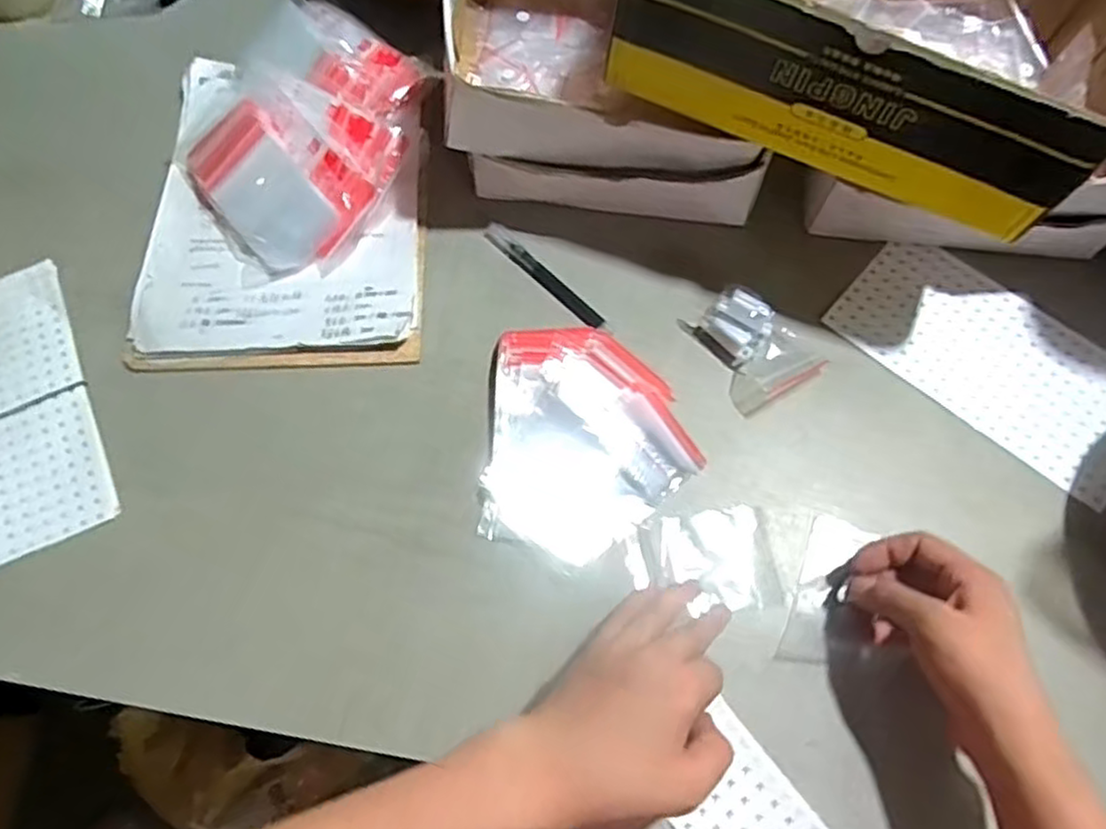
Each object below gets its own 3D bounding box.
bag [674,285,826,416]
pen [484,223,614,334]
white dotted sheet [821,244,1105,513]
[{"bbox_3d":[0.151,-0.057,0.531,0.071,0.036,0.087,-28,70,-11],"label":"bag"},{"bbox_3d":[-0.004,-0.107,0.566,0.016,0.009,0.133,-42,73,-16],"label":"pen"},{"bbox_3d":[0.342,-0.046,0.551,0.232,0.007,0.126,40,73,15],"label":"white dotted sheet"}]

